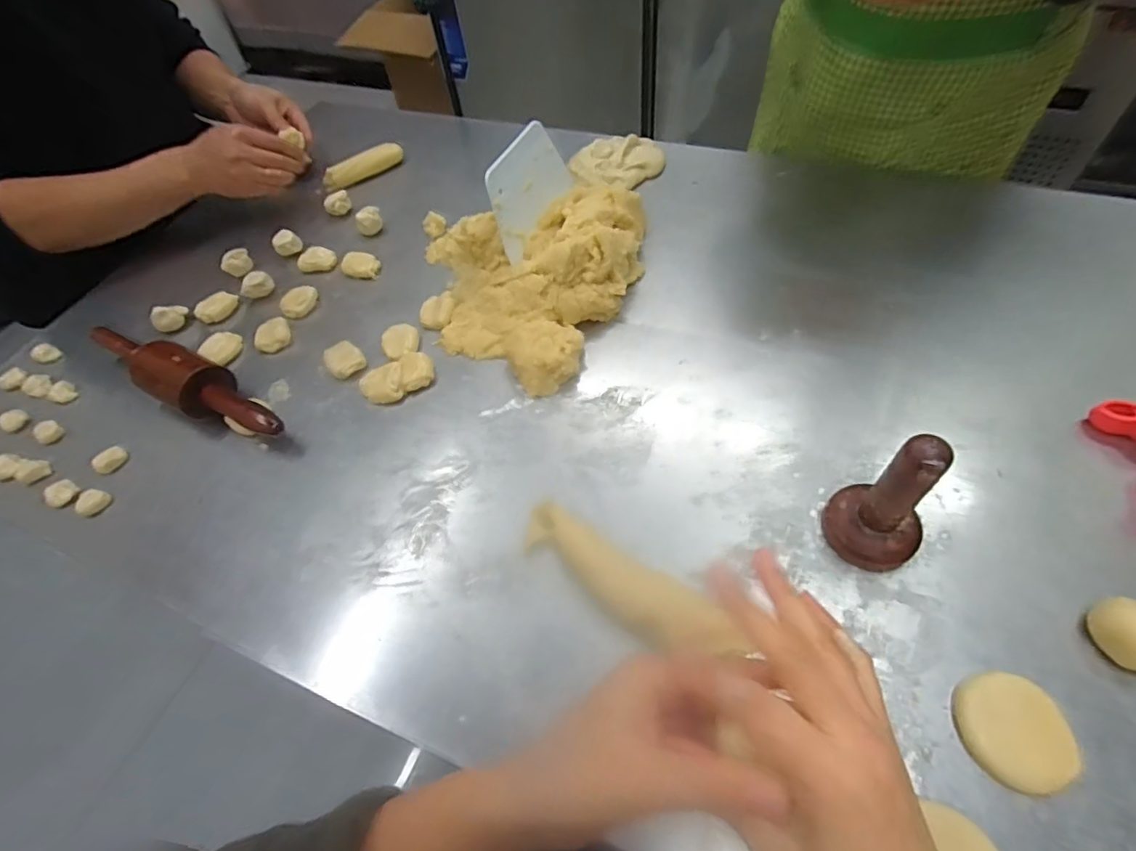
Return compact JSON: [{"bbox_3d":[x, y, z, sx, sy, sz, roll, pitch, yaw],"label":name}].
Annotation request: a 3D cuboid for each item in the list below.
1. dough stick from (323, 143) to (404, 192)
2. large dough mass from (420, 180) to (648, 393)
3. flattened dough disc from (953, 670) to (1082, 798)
[{"bbox_3d":[-0.299,-0.380,0.801,0.122,0.027,0.031,-31,60,-15],"label":"dough stick"},{"bbox_3d":[-0.025,-0.160,0.593,0.265,0.072,0.255,-10,57,-2],"label":"large dough mass"},{"bbox_3d":[0.288,0.197,0.353,0.061,0.016,0.068,-10,57,-2],"label":"flattened dough disc"}]

